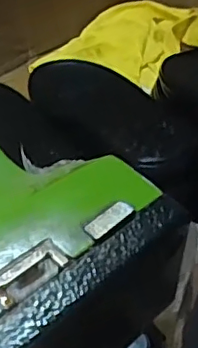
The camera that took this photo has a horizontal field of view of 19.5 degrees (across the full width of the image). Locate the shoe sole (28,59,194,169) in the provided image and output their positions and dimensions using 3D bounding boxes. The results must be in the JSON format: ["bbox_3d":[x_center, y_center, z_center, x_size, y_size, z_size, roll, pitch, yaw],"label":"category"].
[{"bbox_3d":[-0.001,-0.072,0.620,0.118,0.028,0.280,-14,29,-17],"label":"shoe sole"}]

